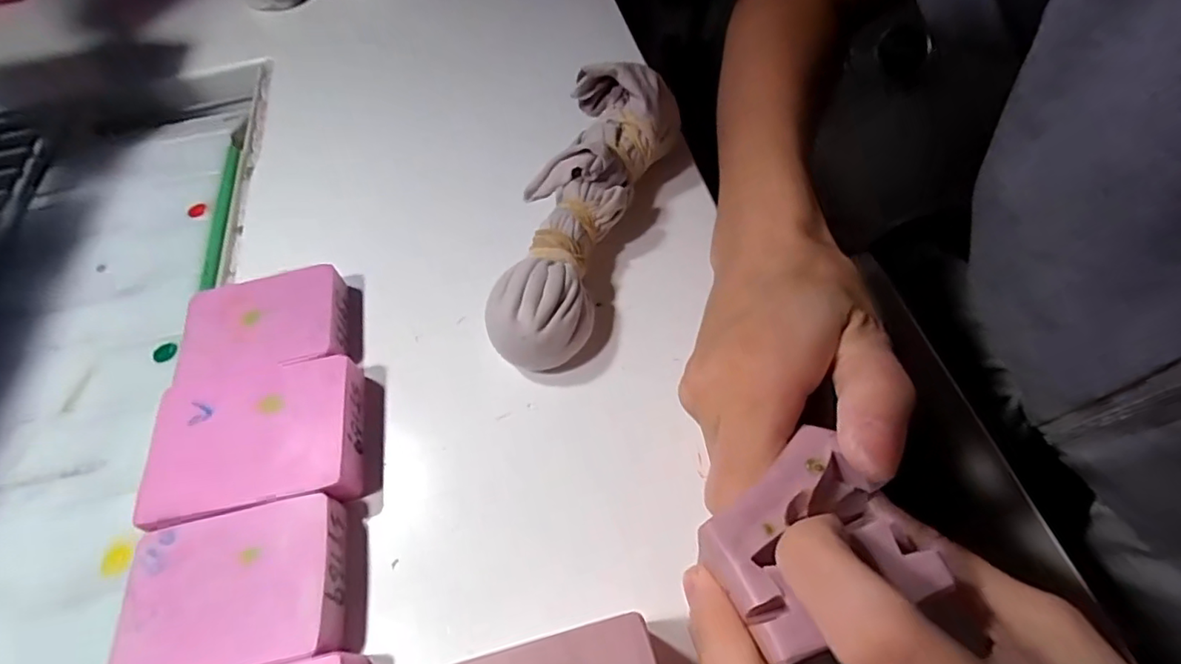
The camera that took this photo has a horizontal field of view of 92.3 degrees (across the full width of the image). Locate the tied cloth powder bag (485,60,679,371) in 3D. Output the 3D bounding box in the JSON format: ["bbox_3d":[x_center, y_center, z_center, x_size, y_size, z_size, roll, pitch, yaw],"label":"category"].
[{"bbox_3d":[-0.005,-0.059,0.268,0.056,0.054,0.164,17,60,16],"label":"tied cloth powder bag"}]

